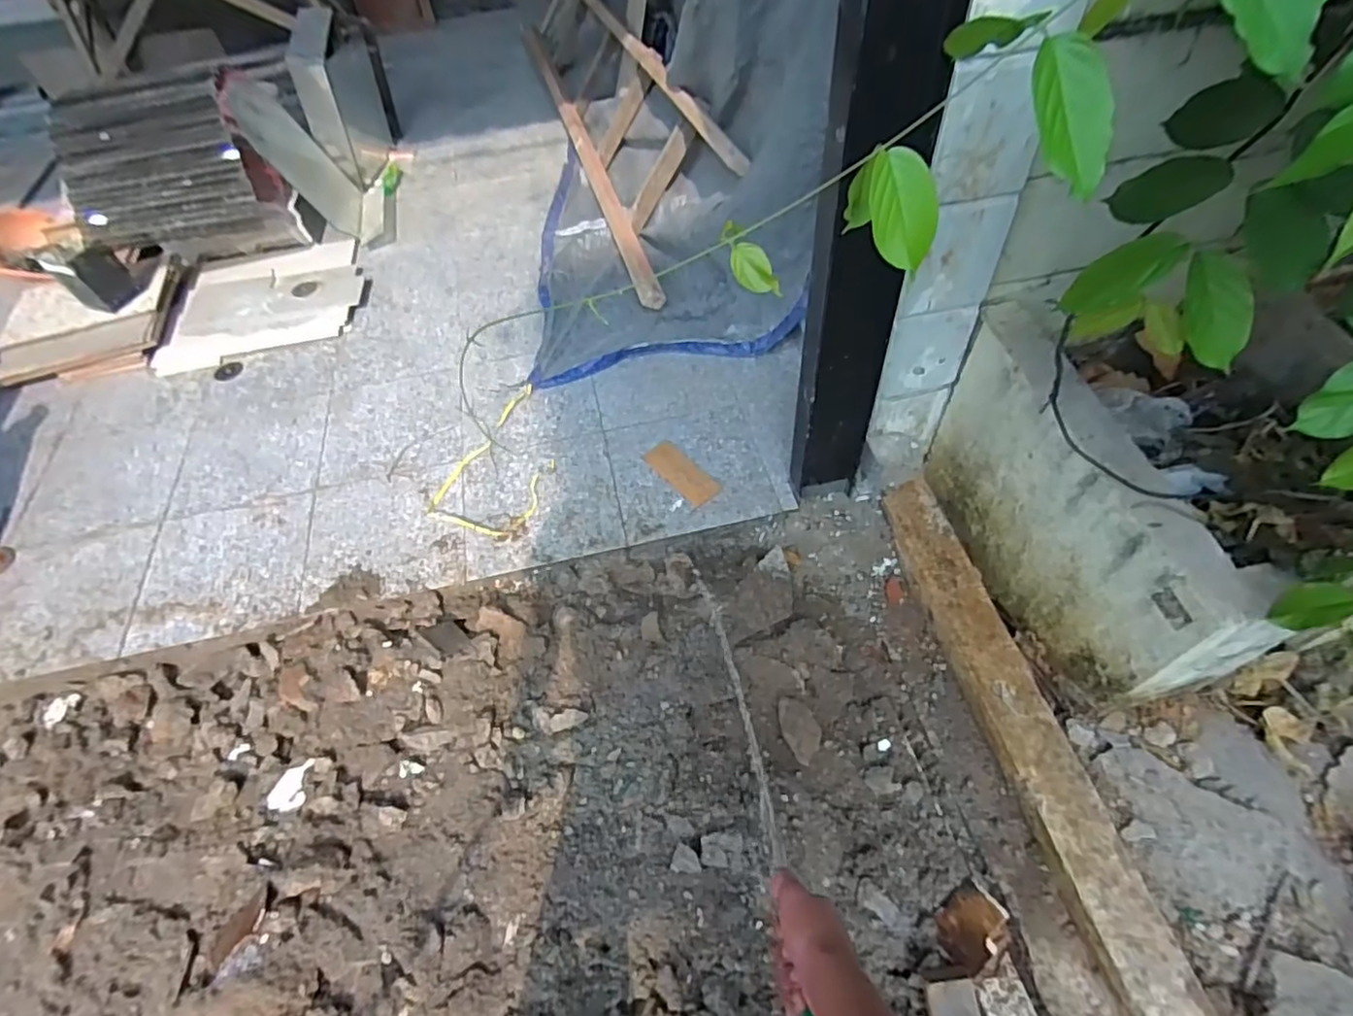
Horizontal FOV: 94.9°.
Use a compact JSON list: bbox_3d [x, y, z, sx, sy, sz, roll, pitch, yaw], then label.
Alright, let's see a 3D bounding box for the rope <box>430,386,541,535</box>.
[{"bbox_3d":[-0.460,-0.148,1.730,0.278,0.013,0.507,15,59,11],"label":"rope"}]

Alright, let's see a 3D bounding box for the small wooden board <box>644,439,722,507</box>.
[{"bbox_3d":[0.012,-0.097,1.661,0.092,0.013,0.234,-34,62,-18],"label":"small wooden board"}]

